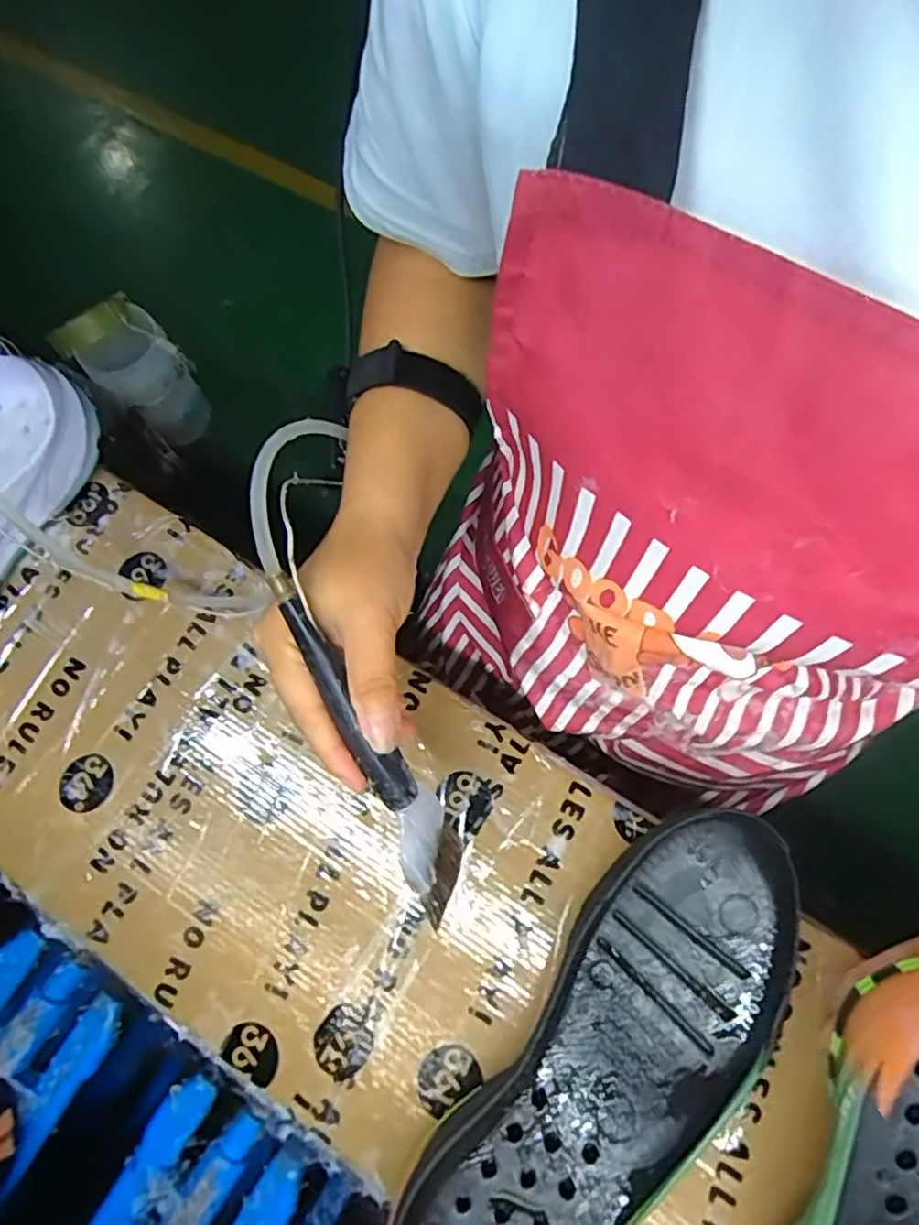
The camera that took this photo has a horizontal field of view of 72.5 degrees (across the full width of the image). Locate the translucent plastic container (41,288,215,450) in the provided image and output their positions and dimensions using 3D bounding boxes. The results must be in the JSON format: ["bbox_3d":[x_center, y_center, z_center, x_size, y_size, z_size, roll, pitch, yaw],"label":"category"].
[{"bbox_3d":[-0.288,-0.216,0.568,0.061,0.140,0.070,40,81,12],"label":"translucent plastic container"}]

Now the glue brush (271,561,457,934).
[{"bbox_3d":[-0.038,0.056,0.265,0.024,0.027,0.157,-28,101,-5],"label":"glue brush"}]

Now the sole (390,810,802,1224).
[{"bbox_3d":[0.073,0.220,0.298,0.098,0.060,0.266,37,81,12],"label":"sole"}]

